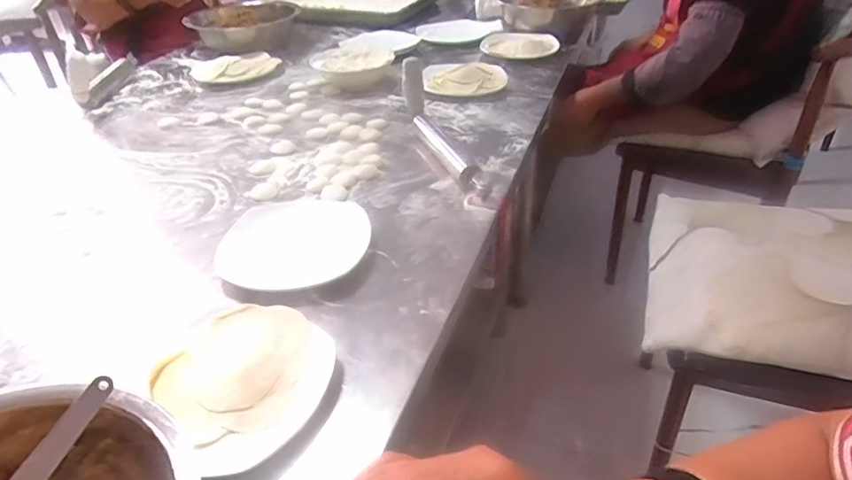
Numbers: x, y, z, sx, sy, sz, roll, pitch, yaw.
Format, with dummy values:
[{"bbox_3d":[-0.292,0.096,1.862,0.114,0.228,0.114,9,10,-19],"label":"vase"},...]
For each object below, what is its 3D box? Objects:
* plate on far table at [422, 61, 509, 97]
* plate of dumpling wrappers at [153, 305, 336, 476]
[{"bbox_3d":[0.083,-0.325,1.086,0.172,0.037,0.148,-4,37,-2],"label":"plate on far table"},{"bbox_3d":[-0.171,0.120,0.505,0.144,0.030,0.174,-31,46,-32],"label":"plate of dumpling wrappers"}]

